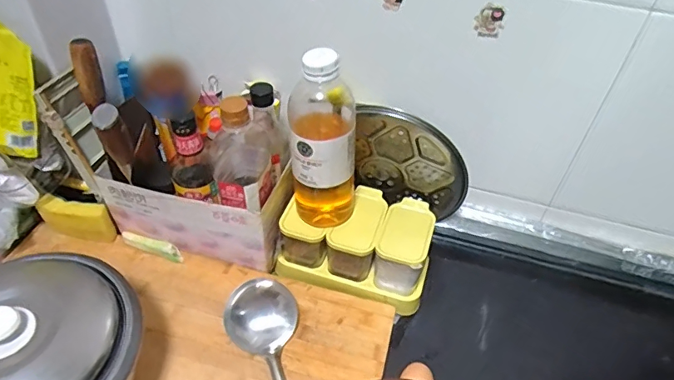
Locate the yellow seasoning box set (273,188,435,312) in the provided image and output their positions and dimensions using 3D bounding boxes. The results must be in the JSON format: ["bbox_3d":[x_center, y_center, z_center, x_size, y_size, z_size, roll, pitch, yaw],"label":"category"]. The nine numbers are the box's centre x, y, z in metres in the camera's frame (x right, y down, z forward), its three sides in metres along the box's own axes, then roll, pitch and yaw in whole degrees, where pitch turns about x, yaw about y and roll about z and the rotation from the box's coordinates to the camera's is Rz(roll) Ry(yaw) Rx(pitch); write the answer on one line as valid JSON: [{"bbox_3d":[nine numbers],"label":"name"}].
[{"bbox_3d":[0.031,0.074,0.688,0.204,0.100,0.133,16,47,9],"label":"yellow seasoning box set"}]

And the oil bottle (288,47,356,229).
[{"bbox_3d":[-0.017,-0.060,0.600,0.087,0.234,0.088,0,46,-6],"label":"oil bottle"}]

